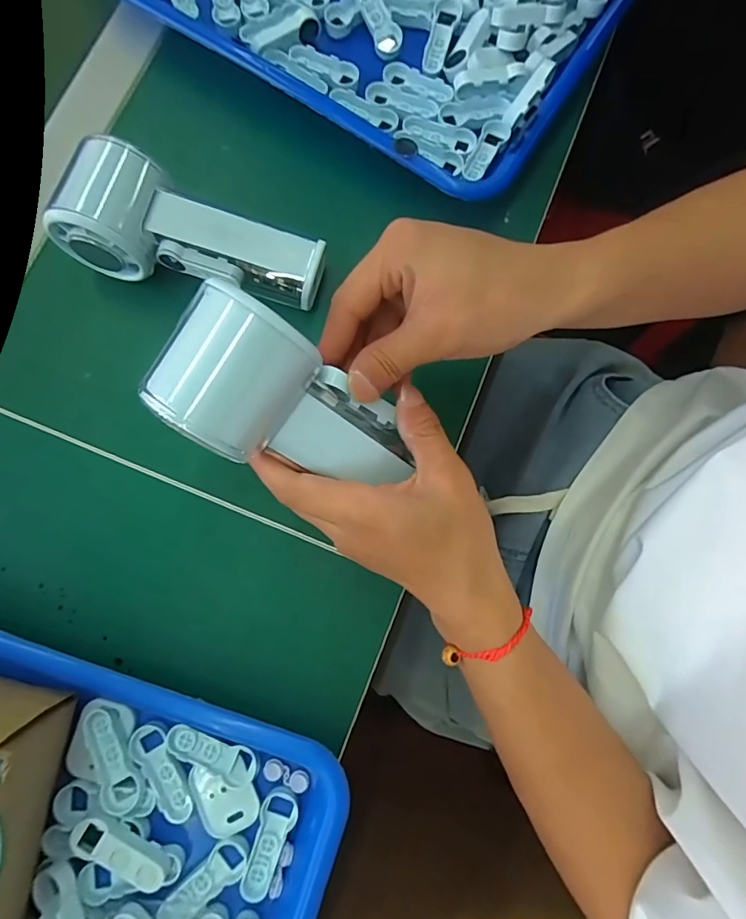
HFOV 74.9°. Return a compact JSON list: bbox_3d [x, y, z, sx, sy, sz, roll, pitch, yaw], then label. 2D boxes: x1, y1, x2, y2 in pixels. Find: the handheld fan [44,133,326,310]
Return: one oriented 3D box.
[{"bbox_3d":[-0.102,-0.131,0.289,0.142,0.049,0.055,13,80,-11],"label":"handheld fan"}]

